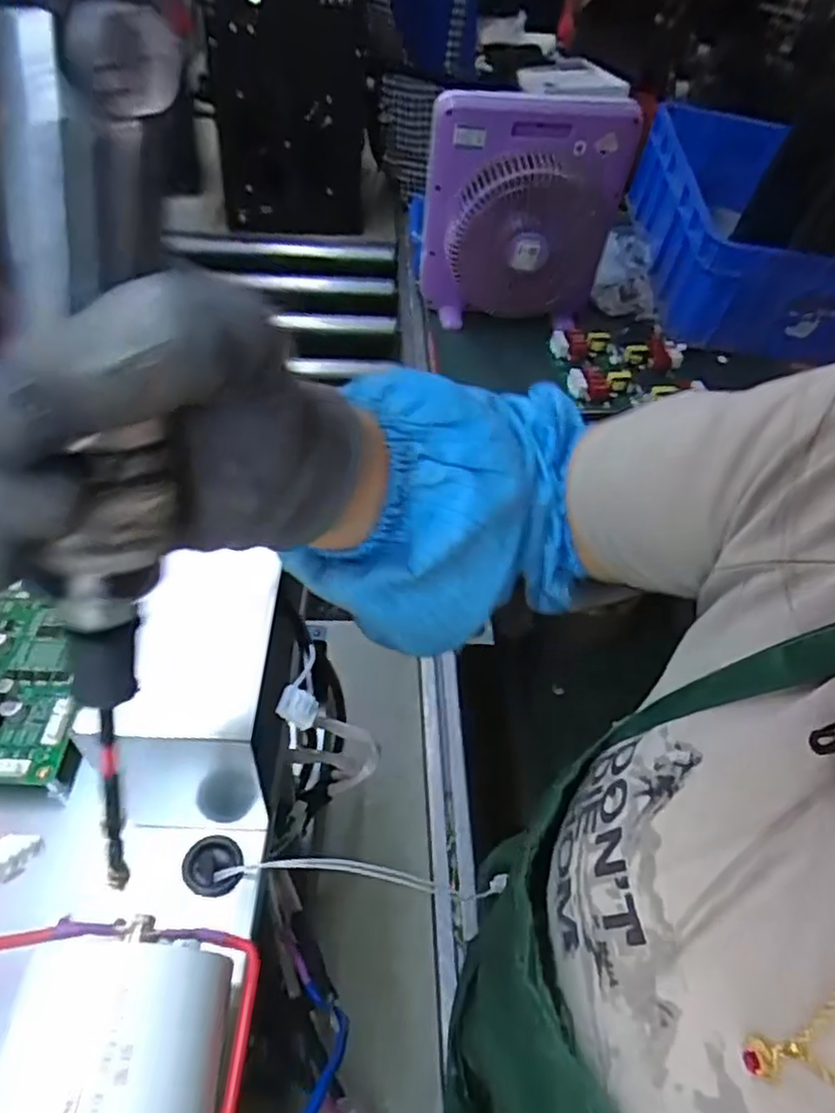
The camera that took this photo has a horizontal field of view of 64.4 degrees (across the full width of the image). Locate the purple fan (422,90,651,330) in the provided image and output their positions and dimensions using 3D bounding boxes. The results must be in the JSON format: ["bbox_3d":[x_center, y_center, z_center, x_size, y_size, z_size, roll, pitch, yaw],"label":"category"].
[{"bbox_3d":[0.182,-0.553,1.084,0.333,0.334,0.104,-7,51,-10],"label":"purple fan"}]

